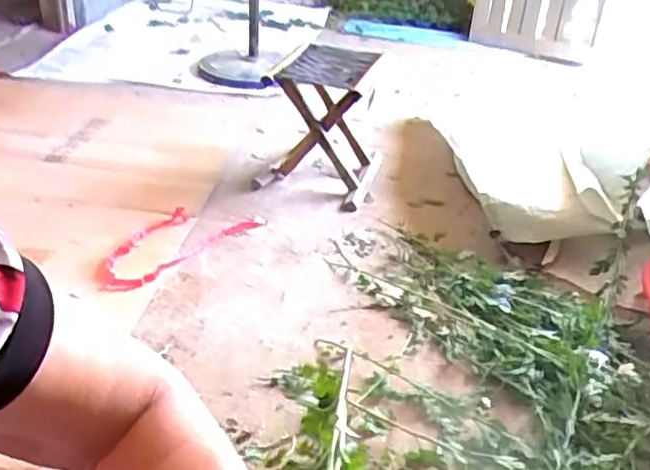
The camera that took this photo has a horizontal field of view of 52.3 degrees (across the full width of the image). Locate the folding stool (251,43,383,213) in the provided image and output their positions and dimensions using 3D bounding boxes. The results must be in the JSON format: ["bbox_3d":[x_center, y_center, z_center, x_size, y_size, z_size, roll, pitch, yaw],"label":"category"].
[{"bbox_3d":[-0.010,-0.263,1.560,0.289,0.324,0.269,8,32,3],"label":"folding stool"}]

